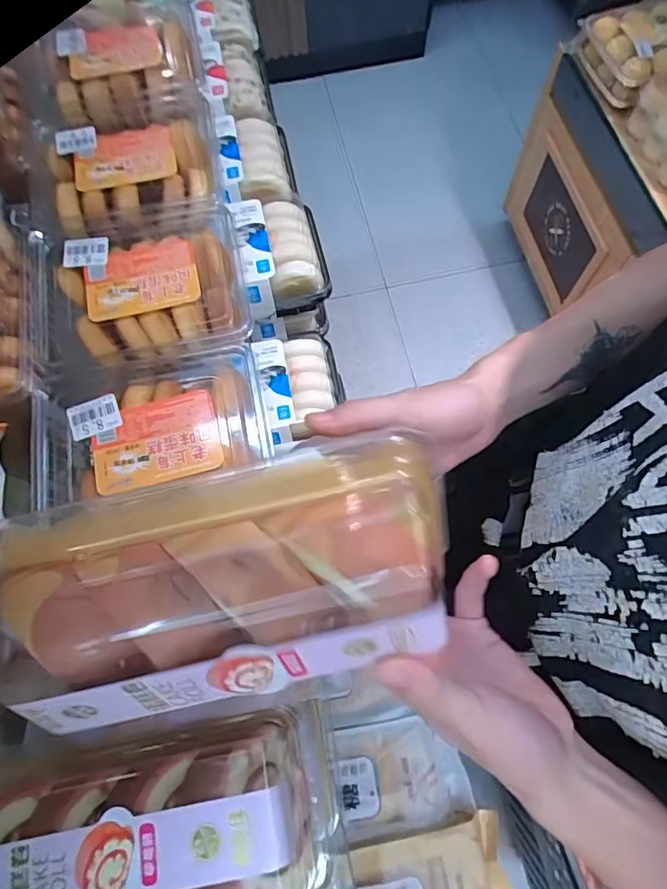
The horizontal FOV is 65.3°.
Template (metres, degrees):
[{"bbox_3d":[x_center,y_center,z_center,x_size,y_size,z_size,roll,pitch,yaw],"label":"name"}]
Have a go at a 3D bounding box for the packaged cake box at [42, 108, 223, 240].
[{"bbox_3d":[-0.199,-0.274,0.521,0.161,0.038,0.145,-12,70,-2],"label":"packaged cake box"}]

